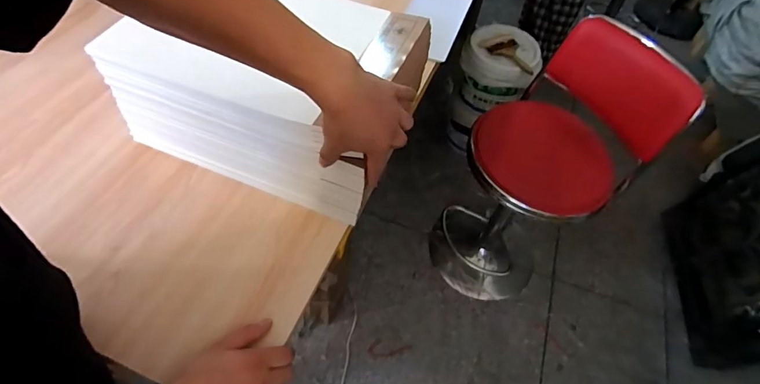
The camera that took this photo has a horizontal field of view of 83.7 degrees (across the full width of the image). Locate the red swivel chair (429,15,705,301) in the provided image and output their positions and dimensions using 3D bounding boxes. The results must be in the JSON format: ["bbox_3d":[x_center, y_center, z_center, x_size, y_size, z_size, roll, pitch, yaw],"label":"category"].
[{"bbox_3d":[0.406,-0.008,1.217,0.356,0.841,0.361,-27,63,-23],"label":"red swivel chair"}]

